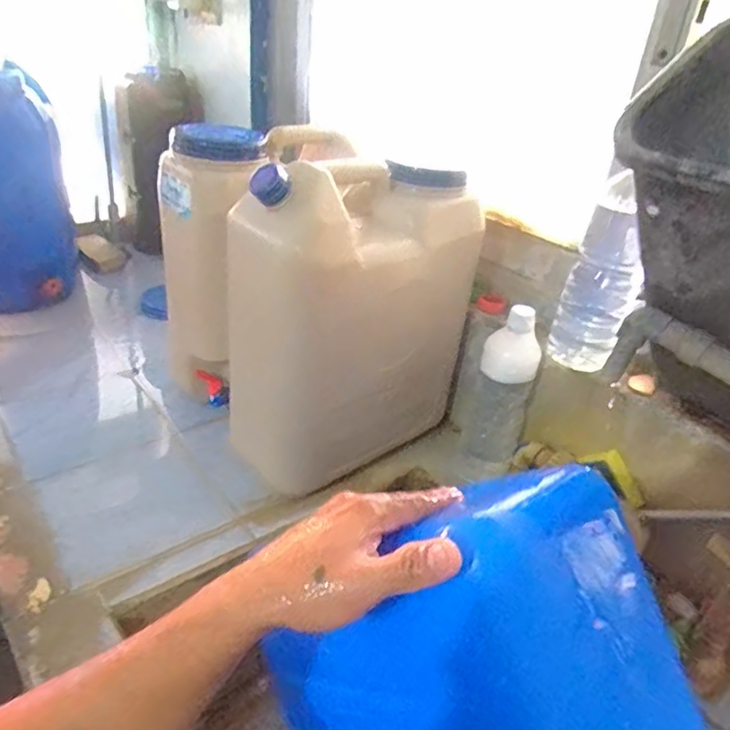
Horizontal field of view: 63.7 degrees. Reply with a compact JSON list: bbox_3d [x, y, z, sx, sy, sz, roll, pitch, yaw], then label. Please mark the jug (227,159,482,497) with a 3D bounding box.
[{"bbox_3d":[-0.005,-0.060,0.791,0.313,0.385,0.135,-17,37,-33],"label":"jug"}]

